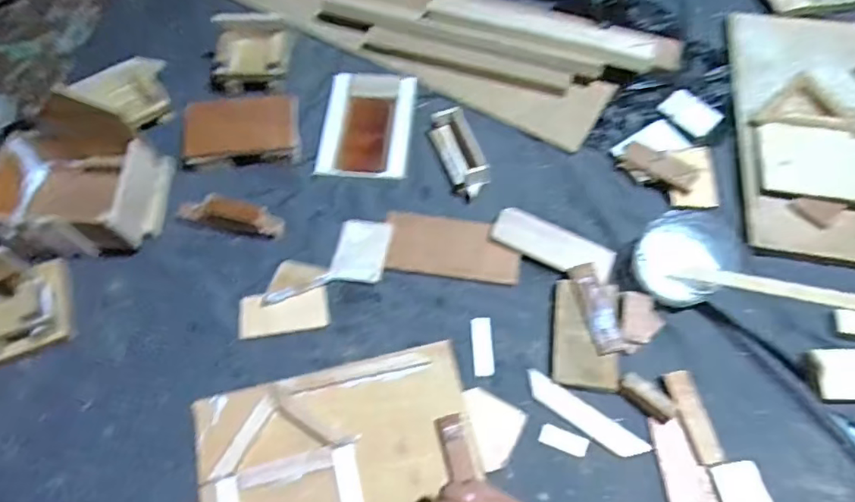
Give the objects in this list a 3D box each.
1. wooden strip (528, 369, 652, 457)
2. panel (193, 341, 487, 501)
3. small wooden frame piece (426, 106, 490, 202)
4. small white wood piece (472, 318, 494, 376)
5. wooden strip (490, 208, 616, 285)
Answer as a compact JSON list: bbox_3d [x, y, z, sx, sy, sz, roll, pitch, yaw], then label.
[{"bbox_3d":[0.147,0.156,0.499,0.120,0.004,0.024,32,70,18],"label":"wooden strip"},{"bbox_3d":[-0.081,0.186,0.485,0.249,0.020,0.159,-15,62,-5],"label":"panel"},{"bbox_3d":[0.035,-0.122,0.615,0.044,0.032,0.118,-18,64,-5],"label":"small wooden frame piece"},{"bbox_3d":[0.057,0.097,0.542,0.020,0.004,0.061,-3,63,2],"label":"small white wood piece"},{"bbox_3d":[0.136,-0.007,0.573,0.131,0.004,0.049,24,67,15],"label":"wooden strip"}]

